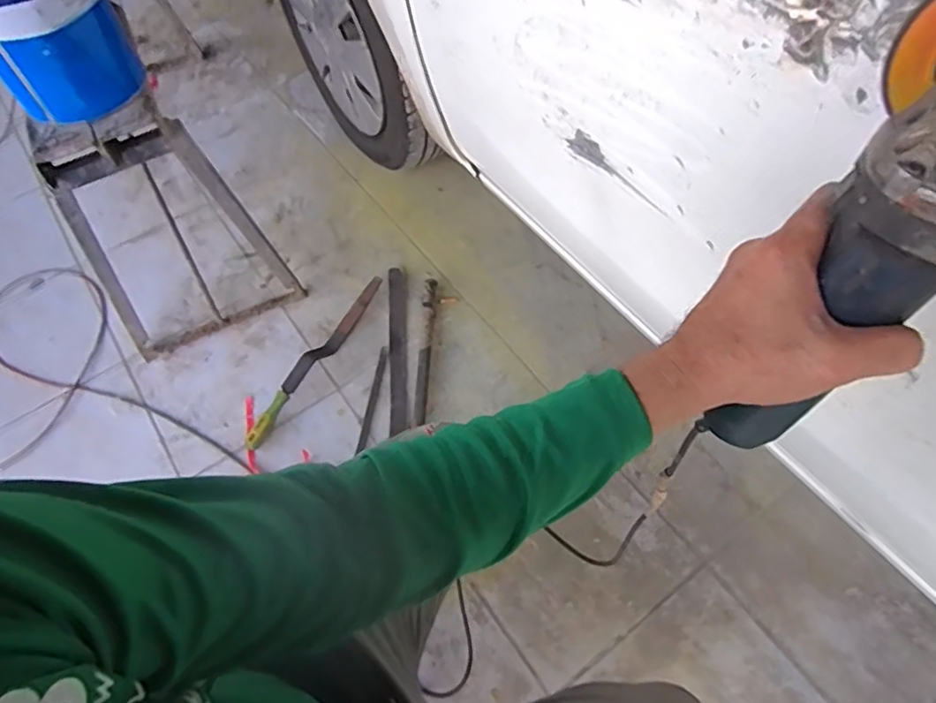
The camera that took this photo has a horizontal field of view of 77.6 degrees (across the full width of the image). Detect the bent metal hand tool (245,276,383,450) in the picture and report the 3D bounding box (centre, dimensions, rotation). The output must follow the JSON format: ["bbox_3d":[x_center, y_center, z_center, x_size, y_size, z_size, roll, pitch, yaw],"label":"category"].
[{"bbox_3d":[-0.283,0.009,1.091,0.033,0.035,0.391,26,63,17],"label":"bent metal hand tool"}]

